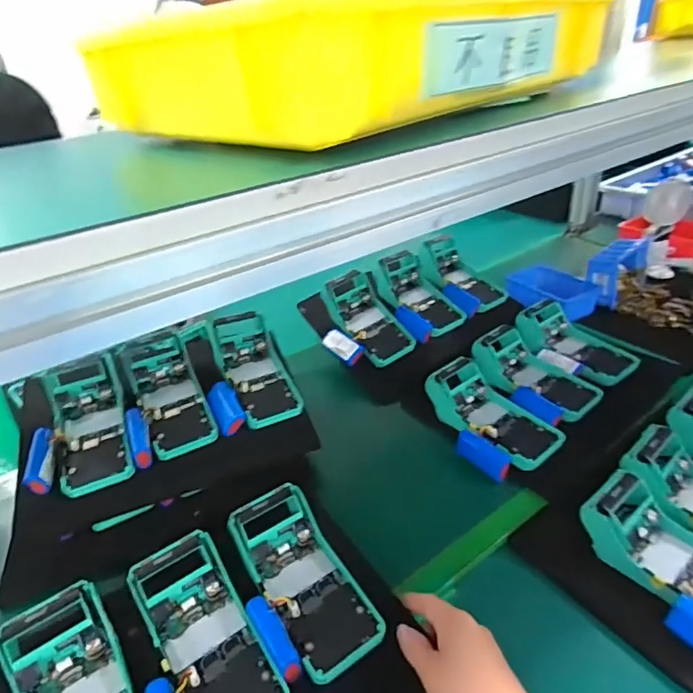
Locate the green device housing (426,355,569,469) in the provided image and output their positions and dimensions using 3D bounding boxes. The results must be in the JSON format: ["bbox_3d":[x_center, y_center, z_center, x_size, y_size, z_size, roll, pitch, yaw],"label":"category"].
[{"bbox_3d":[0.187,0.082,0.635,0.106,0.075,0.165,-19,31,-24],"label":"green device housing"}]

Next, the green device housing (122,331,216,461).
[{"bbox_3d":[-0.227,0.065,0.631,0.080,0.051,0.167,-18,59,-24],"label":"green device housing"}]

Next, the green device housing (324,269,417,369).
[{"bbox_3d":[0.034,-0.041,0.813,0.081,0.055,0.173,-22,65,-30],"label":"green device housing"}]

